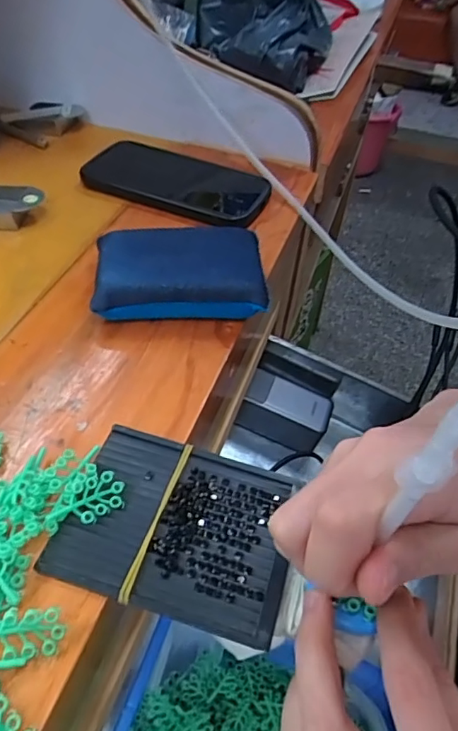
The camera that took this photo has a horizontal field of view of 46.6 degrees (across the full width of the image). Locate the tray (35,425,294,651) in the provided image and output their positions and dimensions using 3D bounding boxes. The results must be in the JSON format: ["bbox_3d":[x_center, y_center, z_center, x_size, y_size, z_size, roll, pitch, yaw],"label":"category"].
[{"bbox_3d":[-0.024,0.076,0.256,0.105,0.008,0.082,15,47,8],"label":"tray"}]

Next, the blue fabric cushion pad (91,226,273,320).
[{"bbox_3d":[-0.033,-0.061,0.367,0.109,0.034,0.068,0,47,-6],"label":"blue fabric cushion pad"}]

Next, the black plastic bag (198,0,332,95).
[{"bbox_3d":[0.047,-0.435,0.637,0.175,0.111,0.157,13,47,6],"label":"black plastic bag"}]

